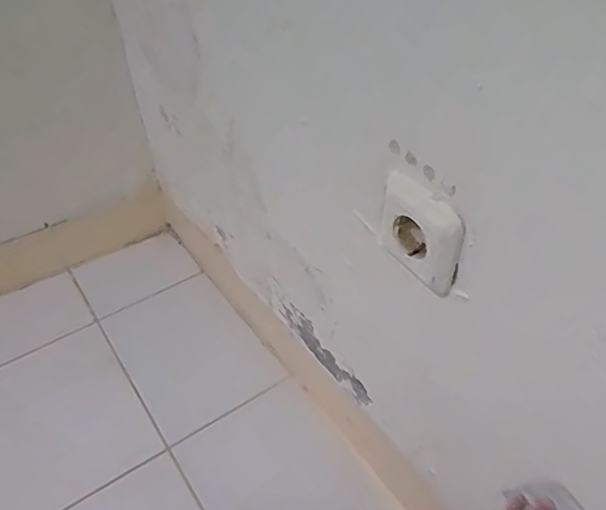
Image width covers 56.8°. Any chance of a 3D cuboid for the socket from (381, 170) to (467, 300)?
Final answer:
[{"bbox_3d":[0.092,-0.018,0.432,0.021,0.075,0.071,-26,46,-23],"label":"socket"}]

